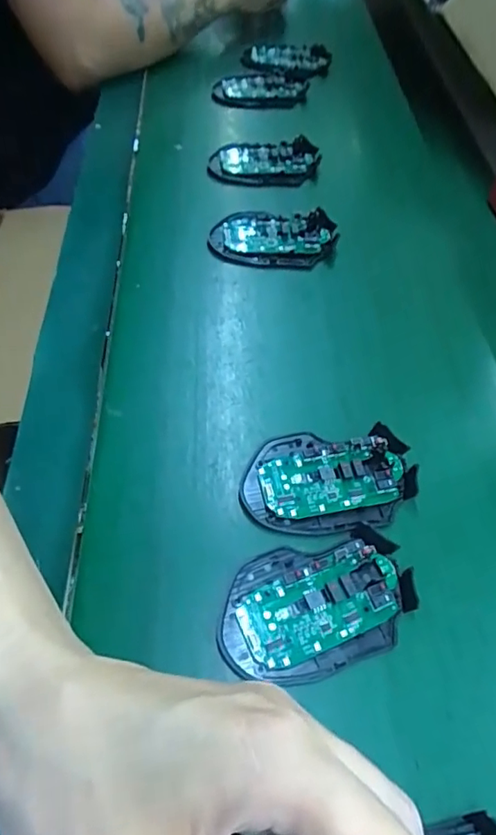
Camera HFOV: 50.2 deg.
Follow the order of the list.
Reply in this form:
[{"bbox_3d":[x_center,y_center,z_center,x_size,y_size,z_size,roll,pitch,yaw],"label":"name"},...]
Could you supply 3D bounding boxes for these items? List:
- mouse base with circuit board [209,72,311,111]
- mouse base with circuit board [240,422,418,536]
[{"bbox_3d":[0.020,-0.391,0.632,0.121,0.014,0.066,-19,60,-17],"label":"mouse base with circuit board"},{"bbox_3d":[0.054,0.040,0.352,0.113,0.015,0.070,-3,56,-6],"label":"mouse base with circuit board"}]

